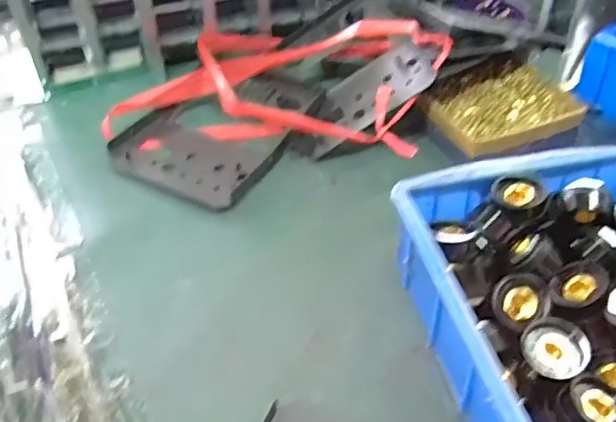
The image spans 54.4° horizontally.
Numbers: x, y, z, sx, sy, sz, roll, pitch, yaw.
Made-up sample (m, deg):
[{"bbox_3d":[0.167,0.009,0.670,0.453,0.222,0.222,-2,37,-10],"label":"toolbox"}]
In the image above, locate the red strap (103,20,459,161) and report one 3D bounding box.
[{"bbox_3d":[-0.024,-0.154,0.632,0.325,0.087,0.209,7,43,8],"label":"red strap"}]

